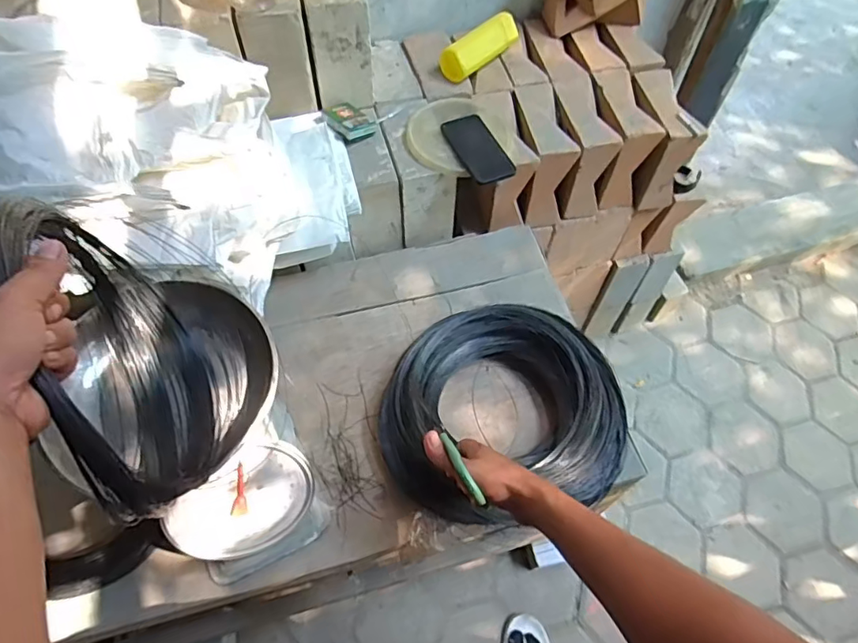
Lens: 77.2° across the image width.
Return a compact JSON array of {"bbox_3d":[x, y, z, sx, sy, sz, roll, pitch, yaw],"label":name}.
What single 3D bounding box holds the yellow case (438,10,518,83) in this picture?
[{"bbox_3d":[0.106,-0.558,1.083,0.064,0.051,0.191,38,65,20],"label":"yellow case"}]

